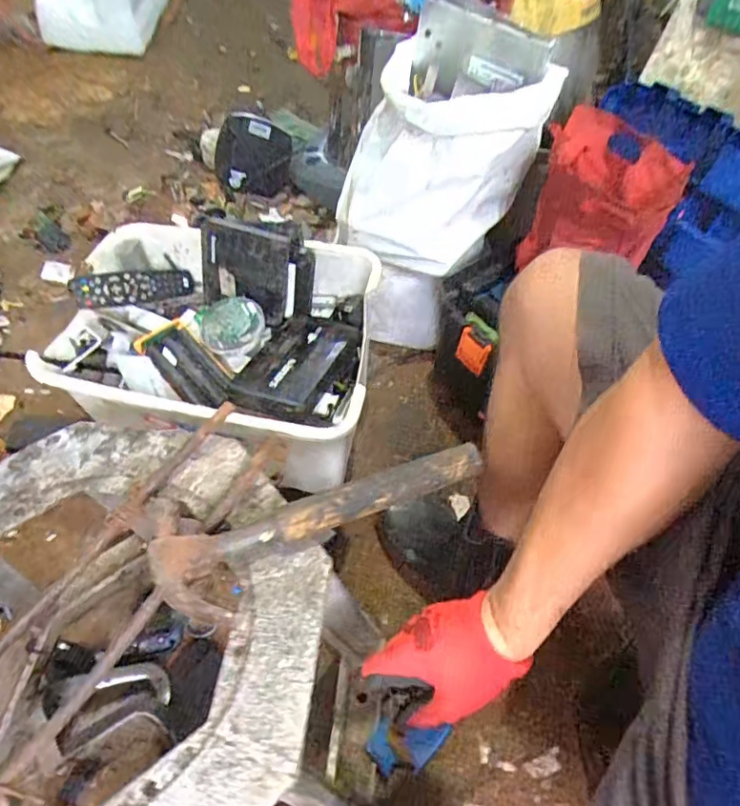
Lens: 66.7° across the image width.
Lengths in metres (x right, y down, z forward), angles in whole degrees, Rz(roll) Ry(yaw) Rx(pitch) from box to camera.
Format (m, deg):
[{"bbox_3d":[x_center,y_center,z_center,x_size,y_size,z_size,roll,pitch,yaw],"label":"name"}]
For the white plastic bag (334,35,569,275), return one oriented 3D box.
[{"bbox_3d":[0.109,-0.373,0.886,0.292,0.269,0.225,14,56,8],"label":"white plastic bag"}]

